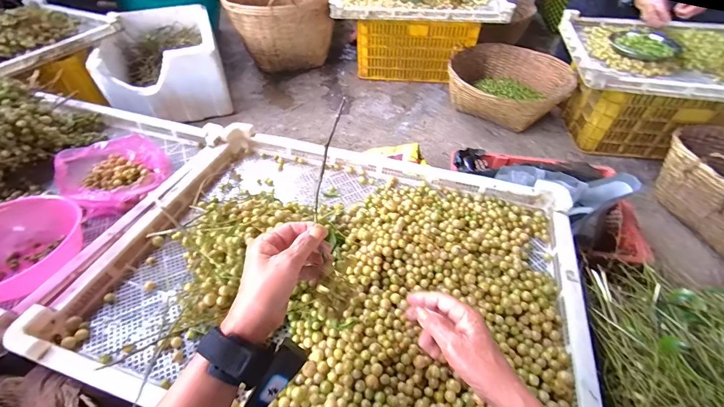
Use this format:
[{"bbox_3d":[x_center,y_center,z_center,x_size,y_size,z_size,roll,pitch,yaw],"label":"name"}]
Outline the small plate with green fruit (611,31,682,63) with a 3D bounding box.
[{"bbox_3d":[1.000,-0.553,1.126,0.218,0.041,0.207,1,47,-1],"label":"small plate with green fruit"}]

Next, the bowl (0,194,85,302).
[{"bbox_3d":[-0.605,0.075,0.568,0.197,0.074,0.174,-31,56,-27],"label":"bowl"}]

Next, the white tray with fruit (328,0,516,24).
[{"bbox_3d":[0.279,-1.012,1.577,0.797,0.083,0.527,5,48,2],"label":"white tray with fruit"}]

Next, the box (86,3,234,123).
[{"bbox_3d":[-0.893,-0.653,1.494,0.438,0.287,0.603,-15,50,-16],"label":"box"}]

